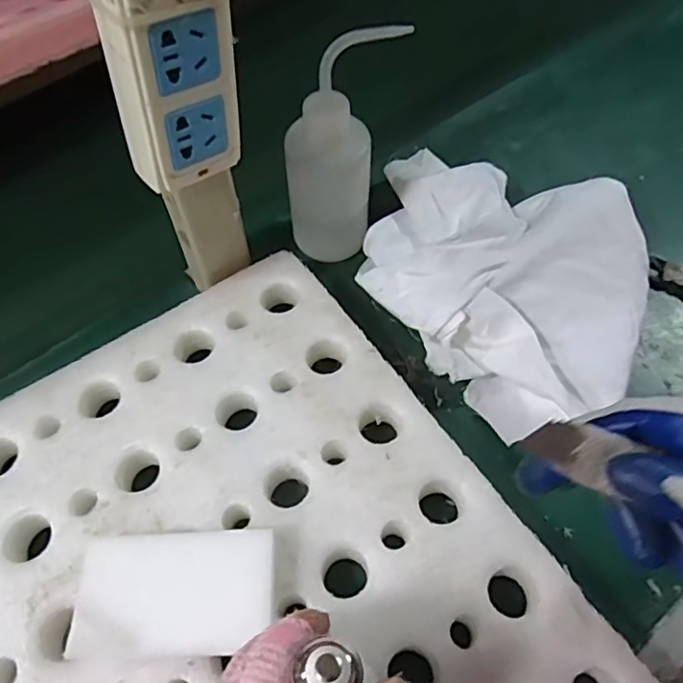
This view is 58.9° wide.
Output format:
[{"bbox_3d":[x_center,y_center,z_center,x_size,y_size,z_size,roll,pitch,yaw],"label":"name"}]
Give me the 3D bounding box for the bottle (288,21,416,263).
[{"bbox_3d":[-0.002,-0.137,0.438,0.059,0.166,0.070,27,62,17],"label":"bottle"}]

